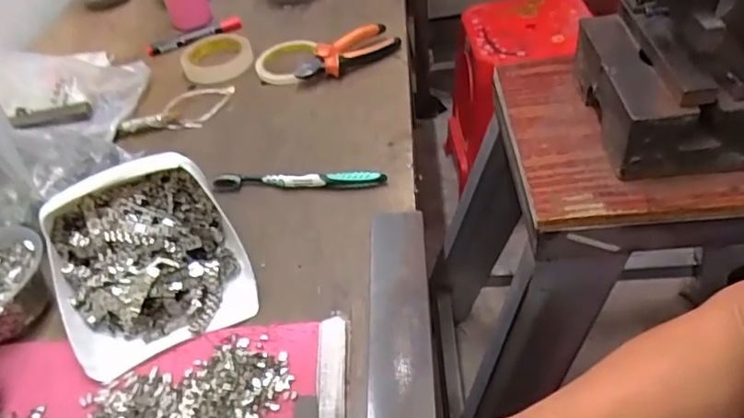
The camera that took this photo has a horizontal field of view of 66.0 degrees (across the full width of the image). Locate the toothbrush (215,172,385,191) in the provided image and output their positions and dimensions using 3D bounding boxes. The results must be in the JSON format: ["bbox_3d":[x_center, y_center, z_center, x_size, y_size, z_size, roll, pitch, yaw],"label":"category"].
[{"bbox_3d":[-0.079,-0.033,0.600,0.182,0.015,0.015,-2,45,9],"label":"toothbrush"}]

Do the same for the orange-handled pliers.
[{"bbox_3d":[-0.033,-0.211,0.765,0.145,0.031,0.055,-28,47,-17],"label":"orange-handled pliers"}]

